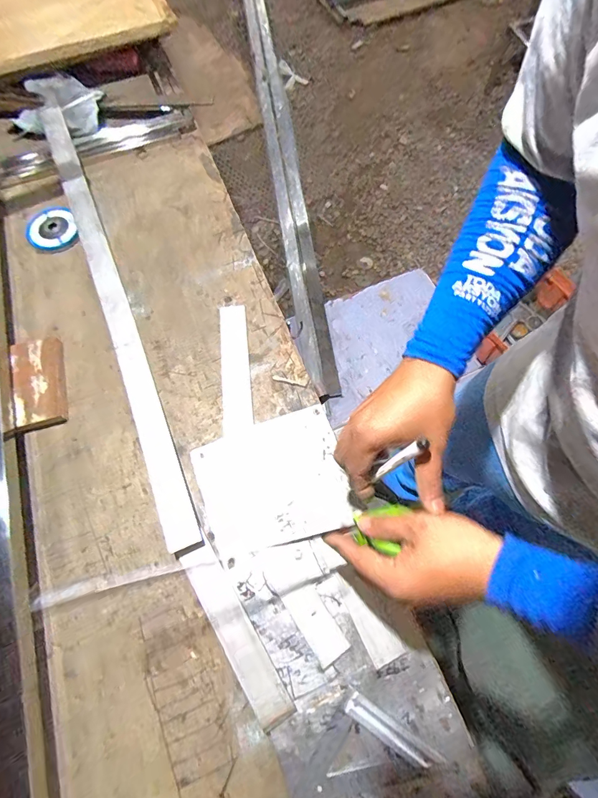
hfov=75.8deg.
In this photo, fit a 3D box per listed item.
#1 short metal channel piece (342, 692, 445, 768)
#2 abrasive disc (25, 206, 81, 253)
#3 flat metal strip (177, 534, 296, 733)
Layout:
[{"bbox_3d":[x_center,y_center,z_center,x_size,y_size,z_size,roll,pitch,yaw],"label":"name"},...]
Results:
[{"bbox_3d":[0.098,0.350,0.403,0.105,0.007,0.023,32,74,10],"label":"short metal channel piece"},{"bbox_3d":[-0.412,-0.282,0.640,0.081,0.009,0.079,0,87,-5],"label":"abrasive disc"},{"bbox_3d":[-0.074,0.260,0.436,0.039,0.005,0.196,-27,71,-22],"label":"flat metal strip"}]

